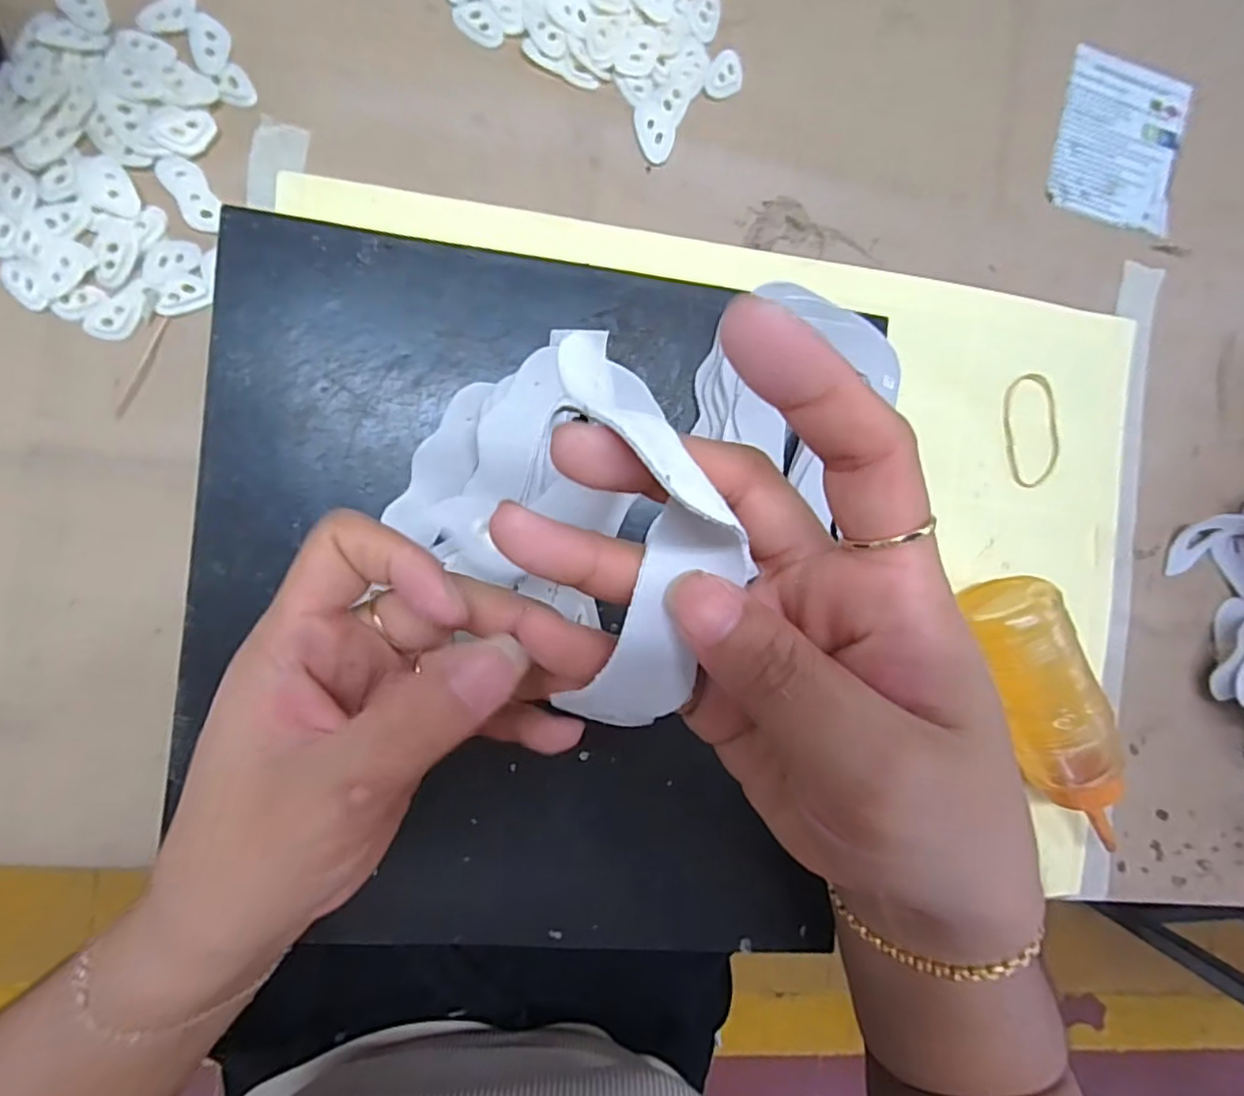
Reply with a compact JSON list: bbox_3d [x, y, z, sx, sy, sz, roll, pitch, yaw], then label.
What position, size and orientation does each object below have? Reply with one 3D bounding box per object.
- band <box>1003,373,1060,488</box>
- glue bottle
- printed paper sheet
[{"bbox_3d":[0.218,-0.062,0.334,0.030,0.004,0.059,-13,98,-6],"label":"band"},{"bbox_3d":[0.210,0.086,0.313,0.042,0.046,0.143,-26,93,-7],"label":"glue bottle"},{"bbox_3d":[0.272,-0.222,0.345,0.074,0.005,0.090,11,88,-8],"label":"printed paper sheet"}]

